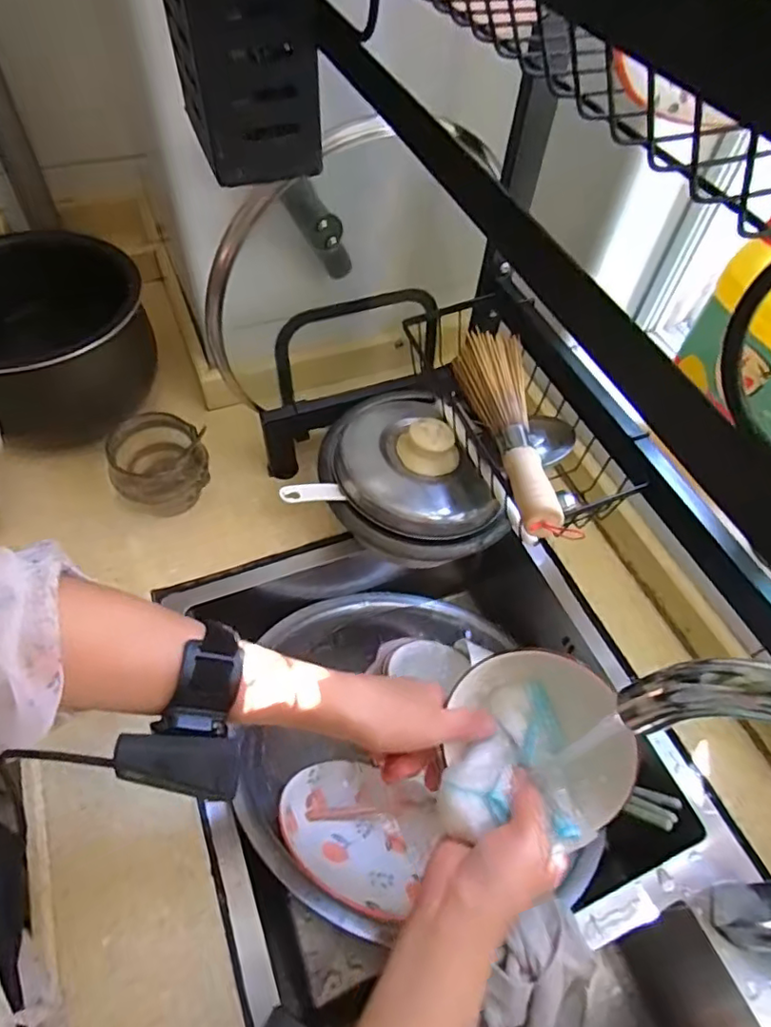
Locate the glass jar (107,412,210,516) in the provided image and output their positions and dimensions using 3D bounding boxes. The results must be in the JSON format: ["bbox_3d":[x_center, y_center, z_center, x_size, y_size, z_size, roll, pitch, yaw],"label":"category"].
[{"bbox_3d":[-0.232,-0.046,0.607,0.092,0.083,0.082,-10,56,-11],"label":"glass jar"}]

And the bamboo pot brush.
[{"bbox_3d":[0.097,-0.073,0.473,0.056,0.057,0.245,3,55,-3],"label":"bamboo pot brush"}]

